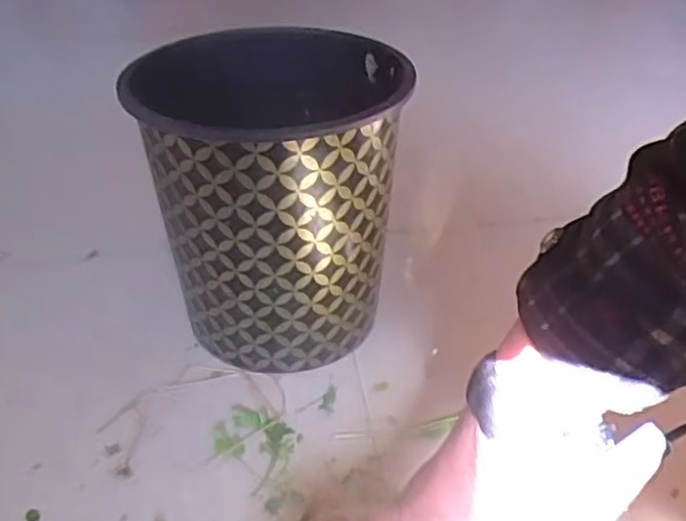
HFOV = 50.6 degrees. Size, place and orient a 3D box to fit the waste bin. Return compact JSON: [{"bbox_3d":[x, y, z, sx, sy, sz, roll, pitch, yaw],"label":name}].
[{"bbox_3d":[-0.054,-0.046,0.630,0.203,0.242,0.214,0,35,0],"label":"waste bin"}]

